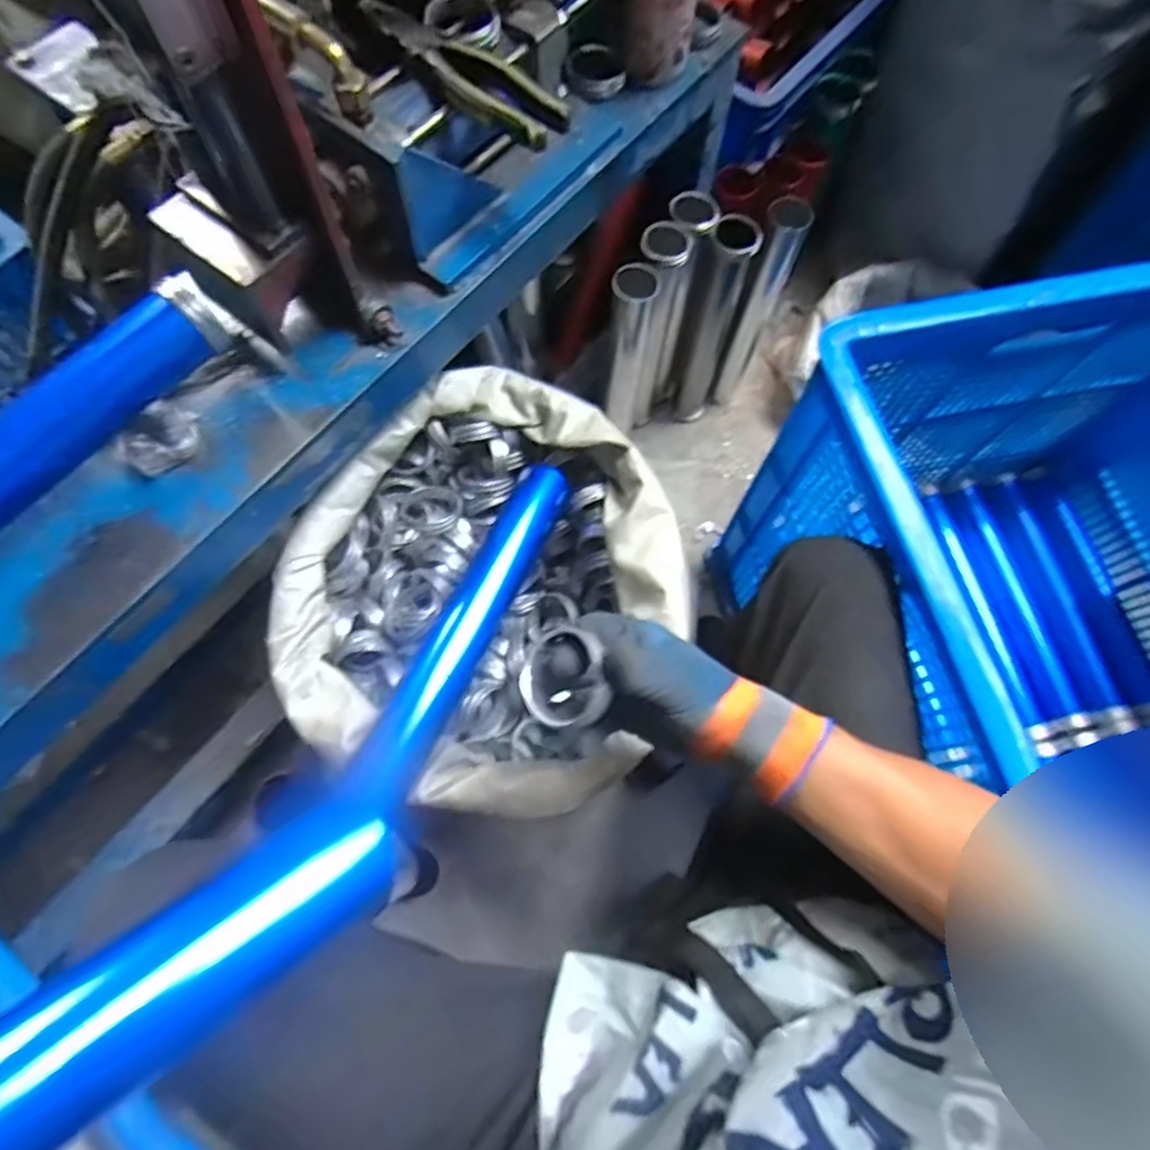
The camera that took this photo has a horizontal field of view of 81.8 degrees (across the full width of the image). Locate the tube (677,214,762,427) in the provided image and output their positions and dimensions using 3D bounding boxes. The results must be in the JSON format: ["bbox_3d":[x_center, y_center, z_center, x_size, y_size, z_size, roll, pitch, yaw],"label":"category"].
[{"bbox_3d":[0.191,-0.340,0.941,0.061,0.346,0.053,19,71,8],"label":"tube"}]

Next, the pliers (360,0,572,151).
[{"bbox_3d":[-0.089,-0.389,0.510,0.192,0.021,0.042,39,75,14],"label":"pliers"}]

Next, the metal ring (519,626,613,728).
[{"bbox_3d":[-0.004,0.061,0.396,0.058,0.020,0.056,-20,70,29],"label":"metal ring"}]

